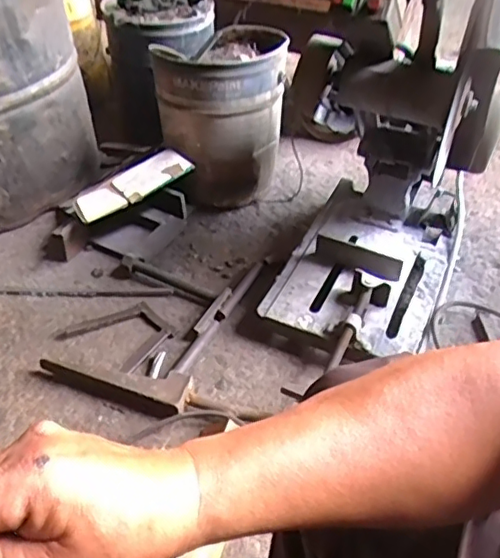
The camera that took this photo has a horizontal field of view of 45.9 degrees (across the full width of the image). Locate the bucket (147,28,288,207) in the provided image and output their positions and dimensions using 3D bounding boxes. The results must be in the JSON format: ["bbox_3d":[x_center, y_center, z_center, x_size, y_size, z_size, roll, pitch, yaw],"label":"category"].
[{"bbox_3d":[-0.072,-0.409,1.470,0.299,0.343,0.299,0,43,0],"label":"bucket"}]

